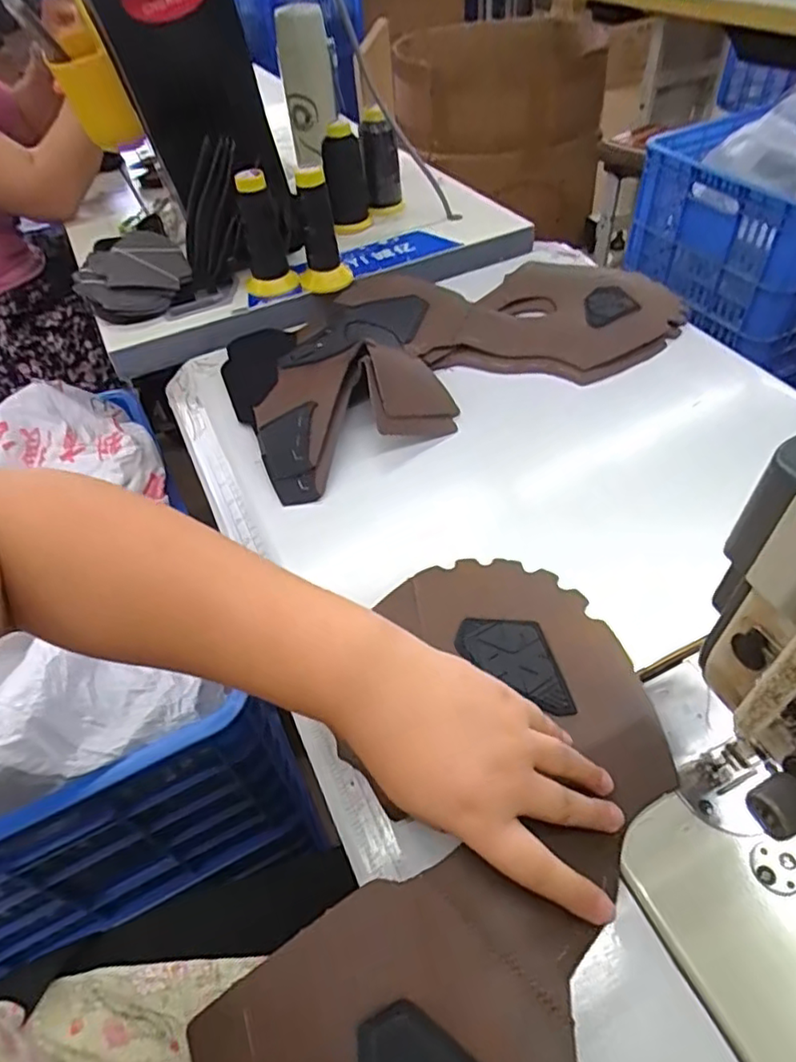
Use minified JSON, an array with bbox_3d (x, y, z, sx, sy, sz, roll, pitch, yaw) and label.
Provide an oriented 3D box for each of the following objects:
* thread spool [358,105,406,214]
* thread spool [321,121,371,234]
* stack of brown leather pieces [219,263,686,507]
[{"bbox_3d":[-0.022,-0.489,0.835,0.048,0.117,0.055,-3,48,3],"label":"thread spool"},{"bbox_3d":[-0.068,-0.455,0.809,0.053,0.117,0.058,-7,48,-1],"label":"thread spool"},{"bbox_3d":[0.049,-0.202,0.641,0.451,0.050,0.242,-24,50,-15],"label":"stack of brown leather pieces"}]

